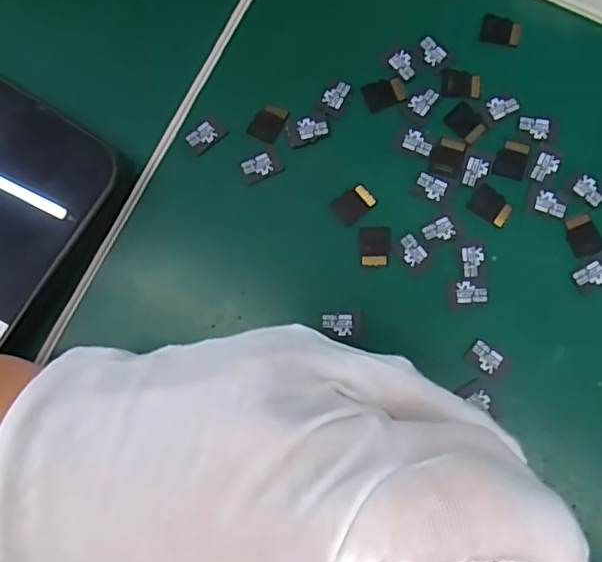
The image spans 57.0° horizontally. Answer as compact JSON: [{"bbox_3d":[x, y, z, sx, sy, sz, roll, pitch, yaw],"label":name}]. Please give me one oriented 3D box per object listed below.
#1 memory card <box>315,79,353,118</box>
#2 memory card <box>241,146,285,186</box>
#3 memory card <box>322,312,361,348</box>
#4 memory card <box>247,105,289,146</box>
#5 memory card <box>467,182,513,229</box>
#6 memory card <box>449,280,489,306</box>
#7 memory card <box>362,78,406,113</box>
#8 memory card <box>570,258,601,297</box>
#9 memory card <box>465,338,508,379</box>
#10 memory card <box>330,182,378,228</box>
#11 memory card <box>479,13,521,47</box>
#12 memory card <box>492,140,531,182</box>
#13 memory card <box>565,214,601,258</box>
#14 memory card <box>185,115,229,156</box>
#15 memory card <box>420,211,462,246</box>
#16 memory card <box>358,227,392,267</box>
[{"bbox_3d":[0.013,-0.071,0.213,0.010,0.004,0.015,26,81,-3],"label":"memory card"},{"bbox_3d":[-0.015,-0.044,0.210,0.015,0.004,0.010,-24,86,-5],"label":"memory card"},{"bbox_3d":[0.015,0.016,0.198,0.014,0.004,0.011,2,82,2],"label":"memory card"},{"bbox_3d":[-0.013,-0.060,0.213,0.012,0.004,0.015,26,84,3],"label":"memory card"},{"bbox_3d":[0.070,-0.028,0.205,0.015,0.004,0.012,32,84,5],"label":"memory card"},{"bbox_3d":[0.061,0.004,0.199,0.014,0.004,0.009,-3,79,0],"label":"memory card"},{"bbox_3d":[0.032,-0.072,0.213,0.015,0.004,0.011,-21,82,4],"label":"memory card"},{"bbox_3d":[0.105,-0.002,0.200,0.013,0.004,0.010,-30,80,0],"label":"memory card"},{"bbox_3d":[0.066,0.027,0.196,0.013,0.004,0.010,33,84,6],"label":"memory card"},{"bbox_3d":[0.020,-0.029,0.207,0.015,0.004,0.011,-41,87,-3],"label":"memory card"},{"bbox_3d":[0.077,-0.097,0.215,0.015,0.004,0.012,15,83,3],"label":"memory card"},{"bbox_3d":[0.079,-0.045,0.207,0.011,0.004,0.015,19,82,4],"label":"memory card"},{"bbox_3d":[0.103,-0.017,0.203,0.012,0.004,0.014,-22,83,-1],"label":"memory card"},{"bbox_3d":[-0.036,-0.056,0.212,0.014,0.004,0.011,-42,84,-6],"label":"memory card"},{"bbox_3d":[0.052,-0.019,0.204,0.013,0.004,0.009,-22,82,1],"label":"memory card"},{"bbox_3d":[0.027,-0.013,0.205,0.011,0.004,0.015,3,79,2],"label":"memory card"}]

